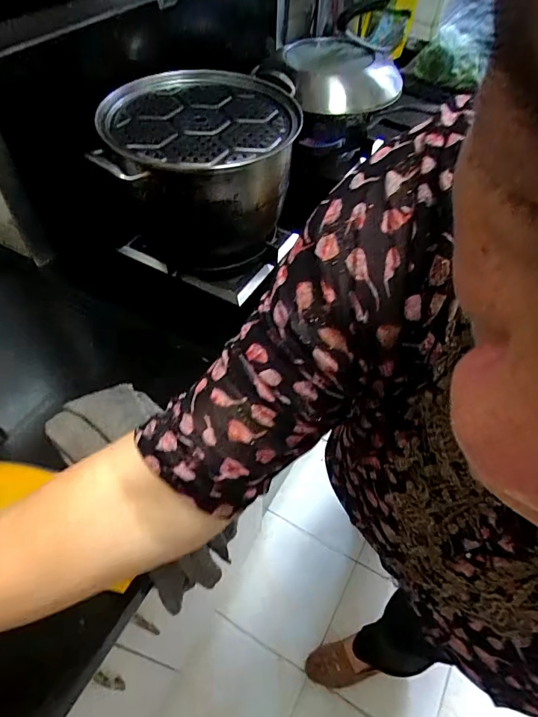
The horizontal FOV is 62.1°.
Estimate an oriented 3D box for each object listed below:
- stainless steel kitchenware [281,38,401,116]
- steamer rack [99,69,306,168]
[{"bbox_3d":[0.154,-0.589,0.934,0.235,0.090,0.284,10,44,8],"label":"stainless steel kitchenware"},{"bbox_3d":[-0.096,-0.360,0.666,0.293,0.023,0.254,-36,64,-25],"label":"steamer rack"}]

